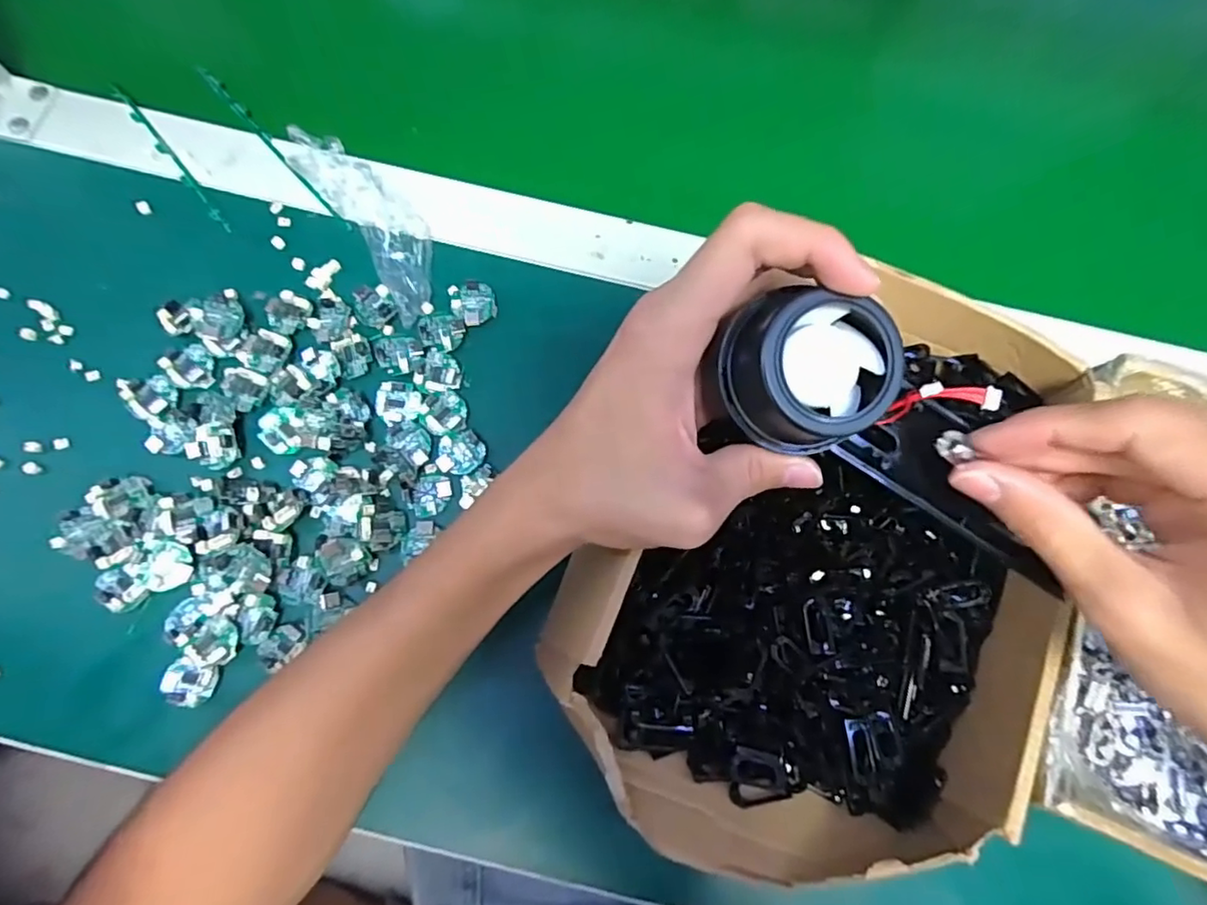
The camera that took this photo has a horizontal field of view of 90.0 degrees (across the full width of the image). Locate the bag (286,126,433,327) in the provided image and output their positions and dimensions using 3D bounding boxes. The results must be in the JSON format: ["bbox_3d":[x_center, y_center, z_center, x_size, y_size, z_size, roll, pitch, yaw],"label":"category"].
[{"bbox_3d":[-0.131,-0.138,0.338,0.041,0.022,0.142,-35,78,-11],"label":"bag"}]

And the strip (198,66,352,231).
[{"bbox_3d":[-0.193,-0.180,0.354,0.008,0.006,0.139,-42,80,-12],"label":"strip"}]

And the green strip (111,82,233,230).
[{"bbox_3d":[-0.254,-0.175,0.350,0.006,0.004,0.134,-38,79,-11],"label":"green strip"}]

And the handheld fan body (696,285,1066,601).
[{"bbox_3d":[0.095,-0.009,0.212,0.132,0.042,0.048,29,74,-18],"label":"handheld fan body"}]

